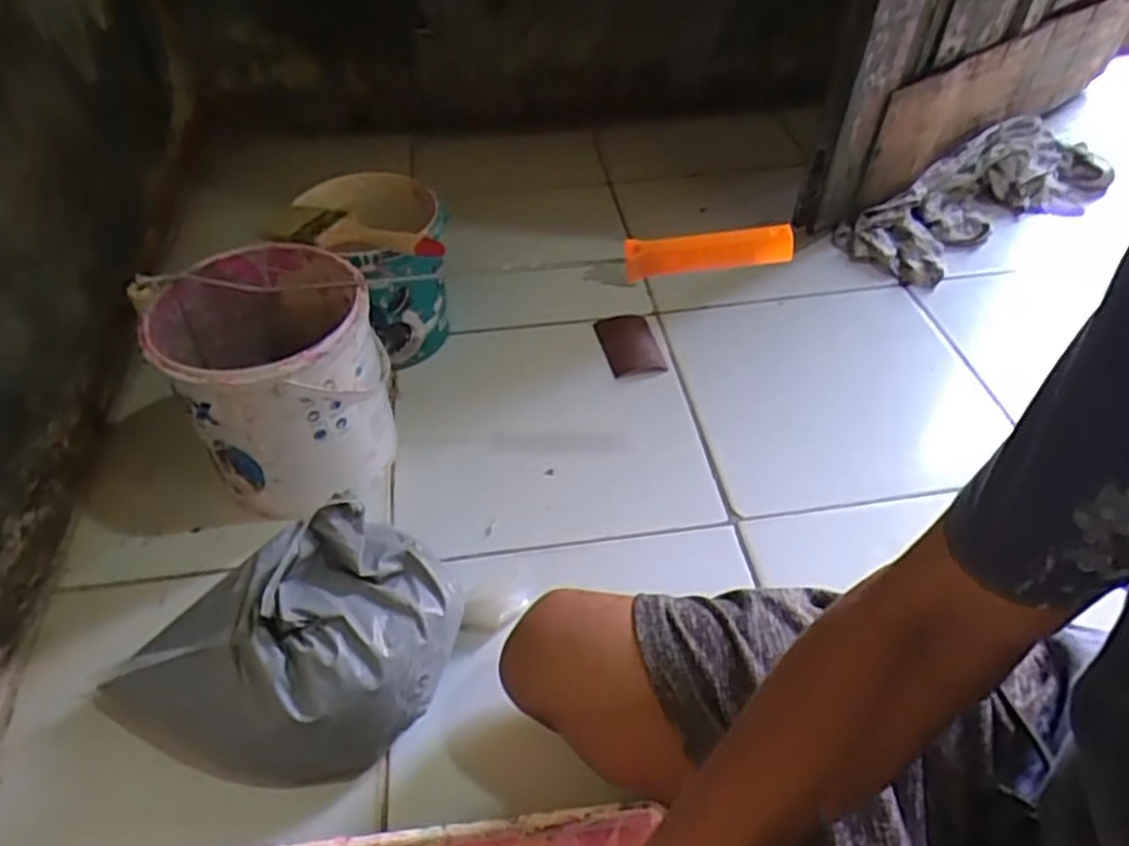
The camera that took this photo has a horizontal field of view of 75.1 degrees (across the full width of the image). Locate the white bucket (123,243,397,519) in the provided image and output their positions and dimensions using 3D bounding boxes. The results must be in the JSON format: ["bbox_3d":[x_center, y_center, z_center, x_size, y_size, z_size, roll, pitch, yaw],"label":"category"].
[{"bbox_3d":[-0.258,-0.038,0.684,0.172,0.189,0.182,0,47,0],"label":"white bucket"}]

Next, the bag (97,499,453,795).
[{"bbox_3d":[-0.213,0.157,0.539,0.254,0.140,0.162,-3,47,-2],"label":"bag"}]

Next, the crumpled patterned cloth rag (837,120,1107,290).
[{"bbox_3d":[0.585,-0.319,1.018,0.457,0.063,0.152,-27,52,-22],"label":"crumpled patterned cloth rag"}]

